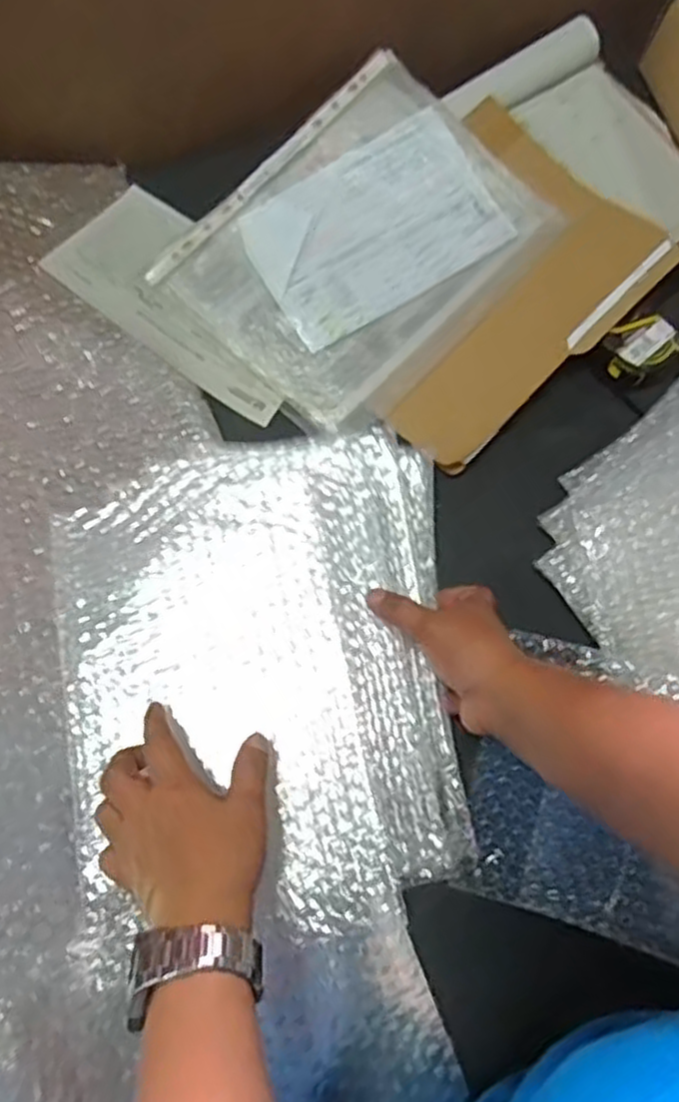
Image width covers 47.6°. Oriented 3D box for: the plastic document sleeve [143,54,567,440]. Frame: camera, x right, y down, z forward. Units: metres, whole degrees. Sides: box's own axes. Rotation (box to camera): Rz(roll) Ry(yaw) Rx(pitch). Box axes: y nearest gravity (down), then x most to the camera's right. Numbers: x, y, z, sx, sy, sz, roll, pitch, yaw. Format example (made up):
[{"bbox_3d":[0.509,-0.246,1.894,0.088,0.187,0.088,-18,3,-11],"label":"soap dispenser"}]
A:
[{"bbox_3d":[0.019,-0.262,0.663,0.223,0.013,0.293,43,81,4],"label":"plastic document sleeve"}]

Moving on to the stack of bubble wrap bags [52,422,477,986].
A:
[{"bbox_3d":[-0.050,0.078,0.516,0.261,0.032,0.325,-4,74,-4],"label":"stack of bubble wrap bags"}]

